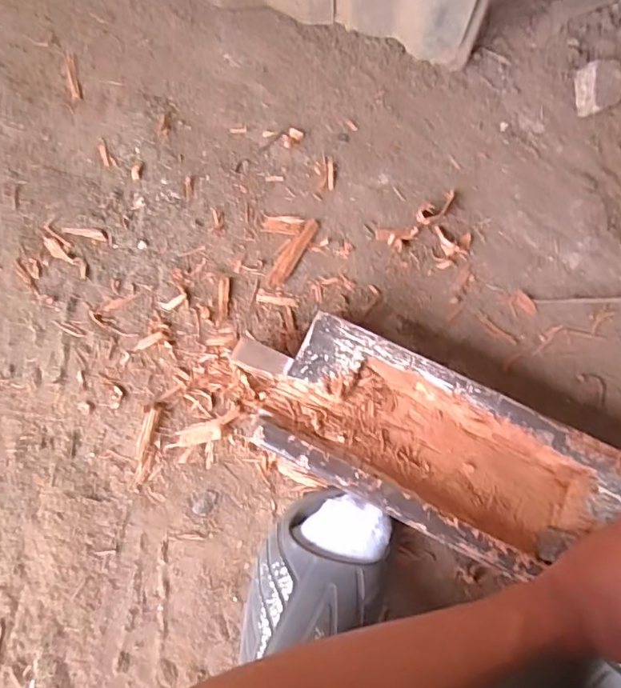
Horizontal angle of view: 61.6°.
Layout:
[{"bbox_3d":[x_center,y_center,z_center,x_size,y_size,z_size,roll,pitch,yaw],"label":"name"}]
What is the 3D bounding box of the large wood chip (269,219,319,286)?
[{"bbox_3d":[-0.019,-0.096,0.545,0.018,0.006,0.079,32,87,5],"label":"large wood chip"}]

